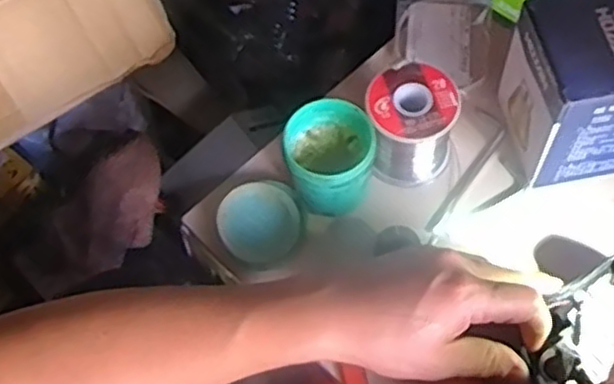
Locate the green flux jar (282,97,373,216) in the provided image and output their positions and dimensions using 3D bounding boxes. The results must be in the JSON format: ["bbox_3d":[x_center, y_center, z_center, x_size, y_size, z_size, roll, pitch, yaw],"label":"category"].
[{"bbox_3d":[0.016,-0.024,0.503,0.059,0.060,0.062,-1,62,3],"label":"green flux jar"}]

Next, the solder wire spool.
[{"bbox_3d":[0.075,-0.048,0.515,0.060,0.076,0.059,-1,62,3],"label":"solder wire spool"}]

